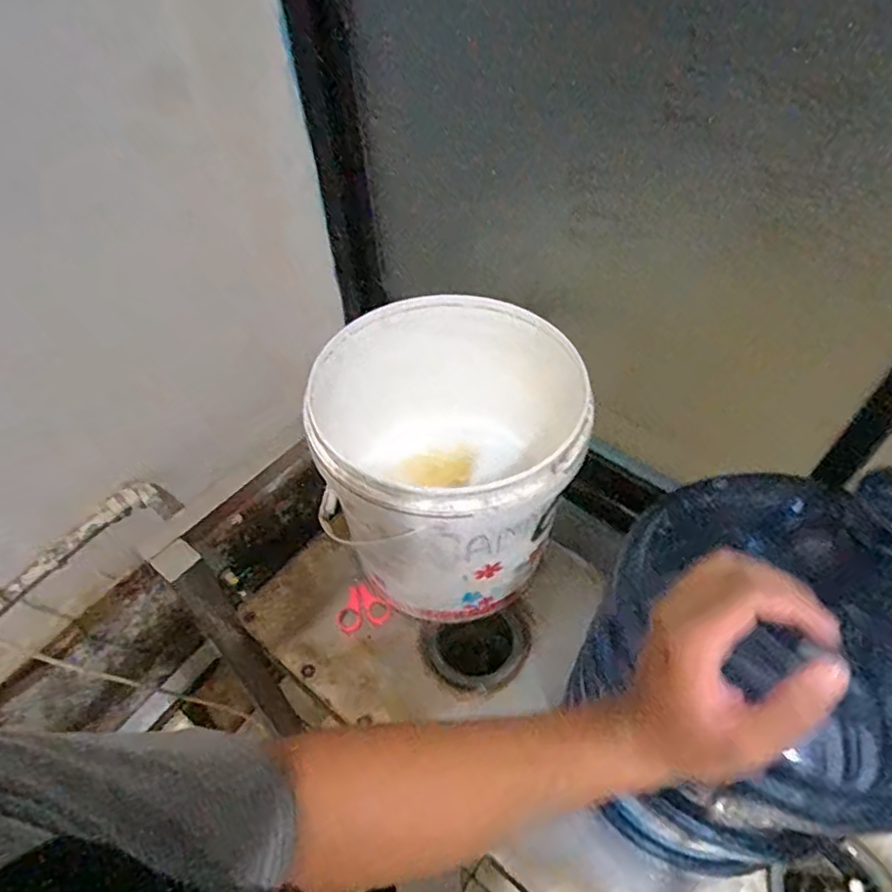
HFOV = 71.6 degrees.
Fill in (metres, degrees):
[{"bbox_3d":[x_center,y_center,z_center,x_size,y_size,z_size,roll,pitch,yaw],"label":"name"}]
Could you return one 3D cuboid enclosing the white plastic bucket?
[{"bbox_3d":[0.009,0.025,0.785,0.301,0.299,0.295,-1,52,1],"label":"white plastic bucket"}]

